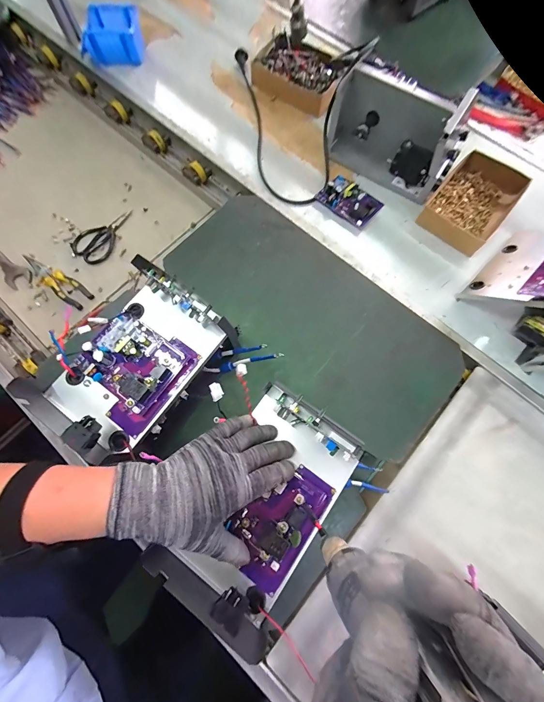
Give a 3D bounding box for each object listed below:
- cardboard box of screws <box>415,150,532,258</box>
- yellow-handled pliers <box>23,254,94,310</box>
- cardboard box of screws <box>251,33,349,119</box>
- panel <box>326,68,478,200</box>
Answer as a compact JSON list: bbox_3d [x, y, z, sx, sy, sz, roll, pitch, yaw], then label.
[{"bbox_3d":[0.441,-0.329,0.657,0.144,0.043,0.234,39,77,11],"label":"cardboard box of screws"},{"bbox_3d":[-0.497,-0.162,0.682,0.200,0.016,0.049,31,76,9],"label":"yellow-handled pliers"},{"bbox_3d":[0.065,-0.688,0.747,0.210,0.055,0.147,33,76,9],"label":"cardboard box of screws"},{"bbox_3d":[0.262,-0.458,0.640,0.263,0.146,0.124,32,76,9],"label":"panel"}]

